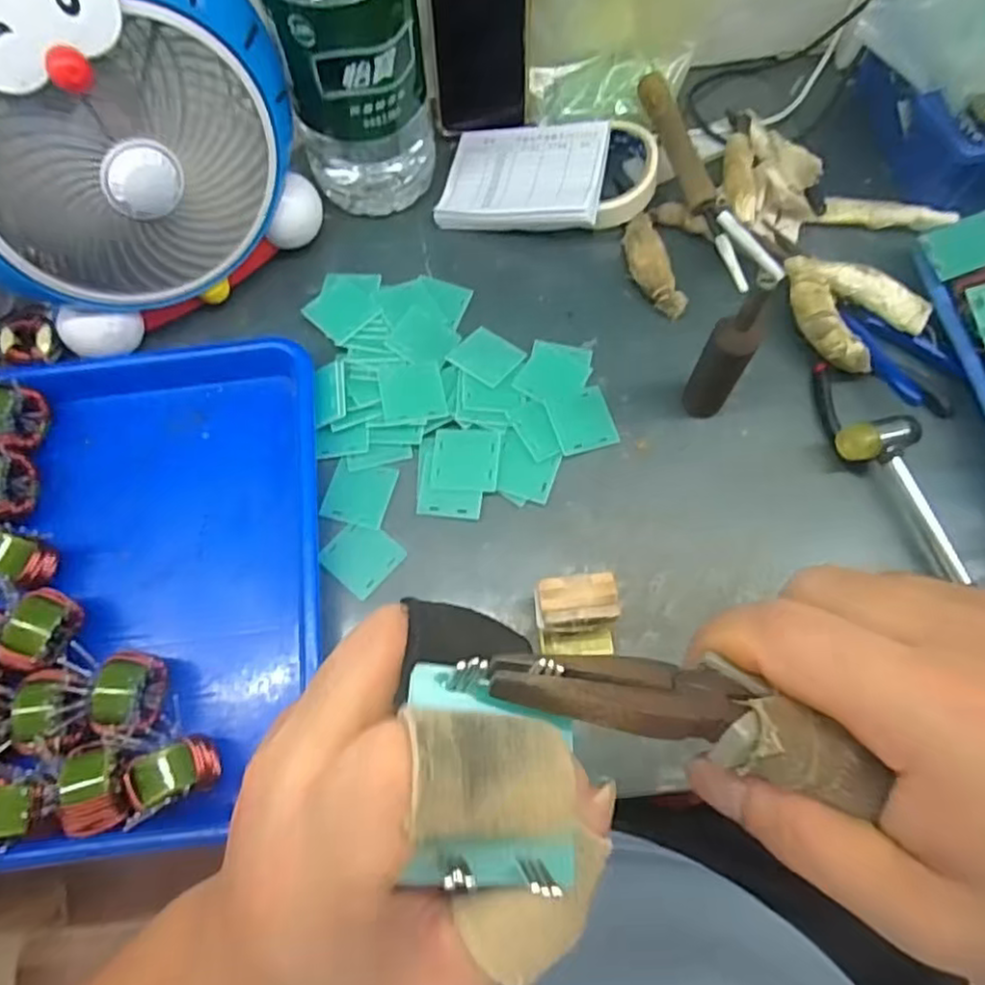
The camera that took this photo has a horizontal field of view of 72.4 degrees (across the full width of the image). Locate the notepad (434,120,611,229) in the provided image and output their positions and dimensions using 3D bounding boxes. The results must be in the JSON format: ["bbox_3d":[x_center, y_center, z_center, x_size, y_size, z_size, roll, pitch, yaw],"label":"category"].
[{"bbox_3d":[0.026,-0.261,0.553,0.132,0.010,0.103,7,70,19],"label":"notepad"}]

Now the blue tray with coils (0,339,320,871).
[{"bbox_3d":[-0.239,0.053,0.443,0.249,0.056,0.332,-8,70,-1],"label":"blue tray with coils"}]

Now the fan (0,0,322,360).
[{"bbox_3d":[-0.232,-0.212,0.424,0.080,0.234,0.220,40,76,14],"label":"fan"}]

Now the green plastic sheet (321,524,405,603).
[{"bbox_3d":[-0.091,0.044,0.464,0.048,0.004,0.044,38,75,13],"label":"green plastic sheet"}]

